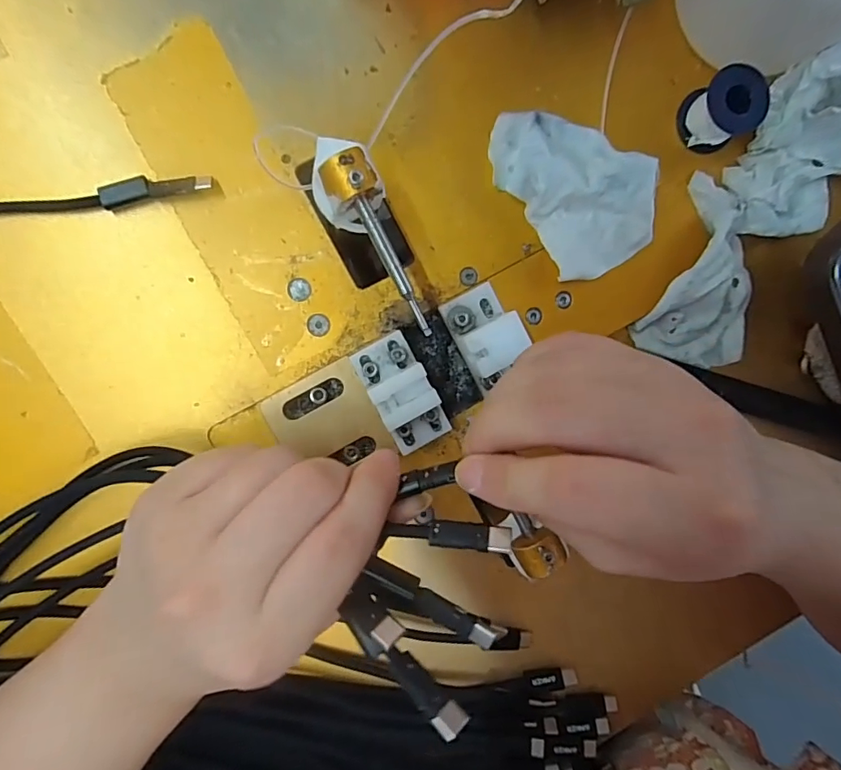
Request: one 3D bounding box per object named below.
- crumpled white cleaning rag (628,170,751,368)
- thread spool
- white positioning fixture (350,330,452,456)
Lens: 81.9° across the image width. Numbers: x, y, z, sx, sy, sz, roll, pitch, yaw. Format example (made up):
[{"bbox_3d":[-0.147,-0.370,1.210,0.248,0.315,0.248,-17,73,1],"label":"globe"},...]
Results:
[{"bbox_3d":[0.145,-0.051,0.234,0.058,0.022,0.085,23,91,-8],"label":"crumpled white cleaning rag"},{"bbox_3d":[0.140,-0.128,0.224,0.028,0.021,0.028,0,94,-7],"label":"thread spool"},{"bbox_3d":[-0.008,0.004,0.214,0.025,0.027,0.050,-28,96,-4],"label":"white positioning fixture"}]

